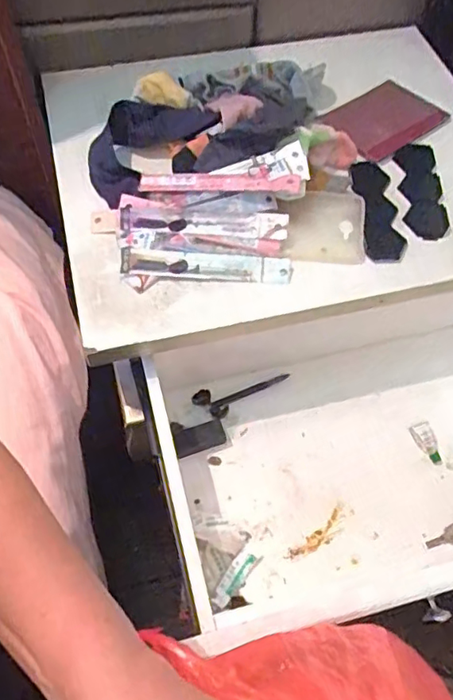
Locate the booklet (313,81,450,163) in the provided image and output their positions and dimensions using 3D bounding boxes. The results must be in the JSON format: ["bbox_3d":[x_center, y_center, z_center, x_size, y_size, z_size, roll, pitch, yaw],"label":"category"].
[{"bbox_3d":[0.198,-0.300,0.726,0.170,0.016,0.110,-31,64,-26],"label":"booklet"}]

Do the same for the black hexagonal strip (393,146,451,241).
[{"bbox_3d":[0.231,-0.192,0.670,0.048,0.009,0.150,4,58,0],"label":"black hexagonal strip"}]

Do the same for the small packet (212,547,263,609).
[{"bbox_3d":[0.011,0.249,0.616,0.022,0.008,0.073,34,63,17],"label":"small packet"}]

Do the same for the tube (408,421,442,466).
[{"bbox_3d":[0.252,0.116,0.695,0.027,0.012,0.053,-20,74,-14],"label":"tube"}]

